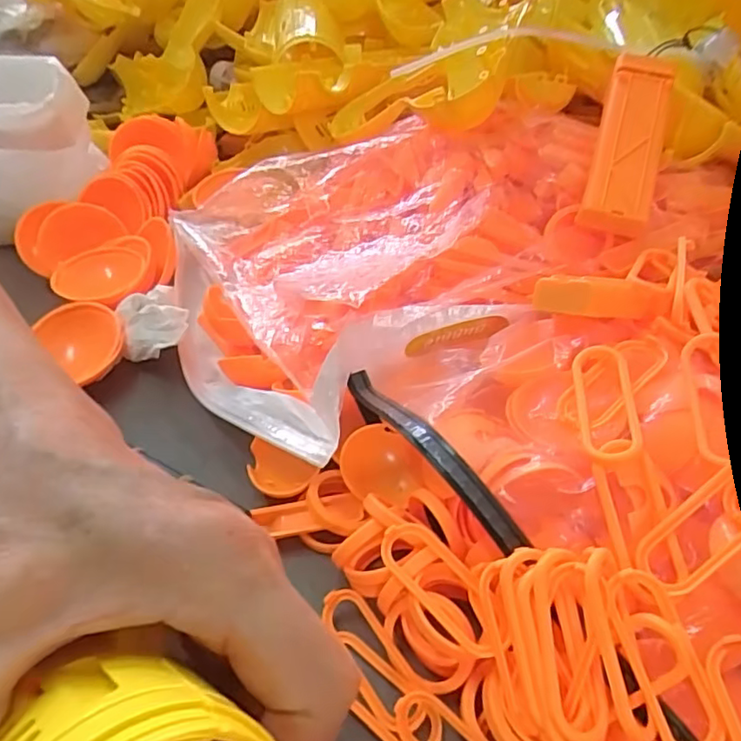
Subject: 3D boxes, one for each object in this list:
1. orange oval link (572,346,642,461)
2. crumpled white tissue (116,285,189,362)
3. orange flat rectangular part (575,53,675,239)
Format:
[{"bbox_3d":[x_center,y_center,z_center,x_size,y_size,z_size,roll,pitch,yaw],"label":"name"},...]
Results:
[{"bbox_3d":[0.088,0.011,0.220,0.023,0.009,0.051,4,44,7],"label":"orange oval link"},{"bbox_3d":[-0.123,-0.029,0.338,0.037,0.016,0.048,-14,45,-12],"label":"crumpled white tissue"},{"bbox_3d":[0.135,-0.121,0.315,0.031,0.016,0.106,13,74,15],"label":"orange flat rectangular part"}]

